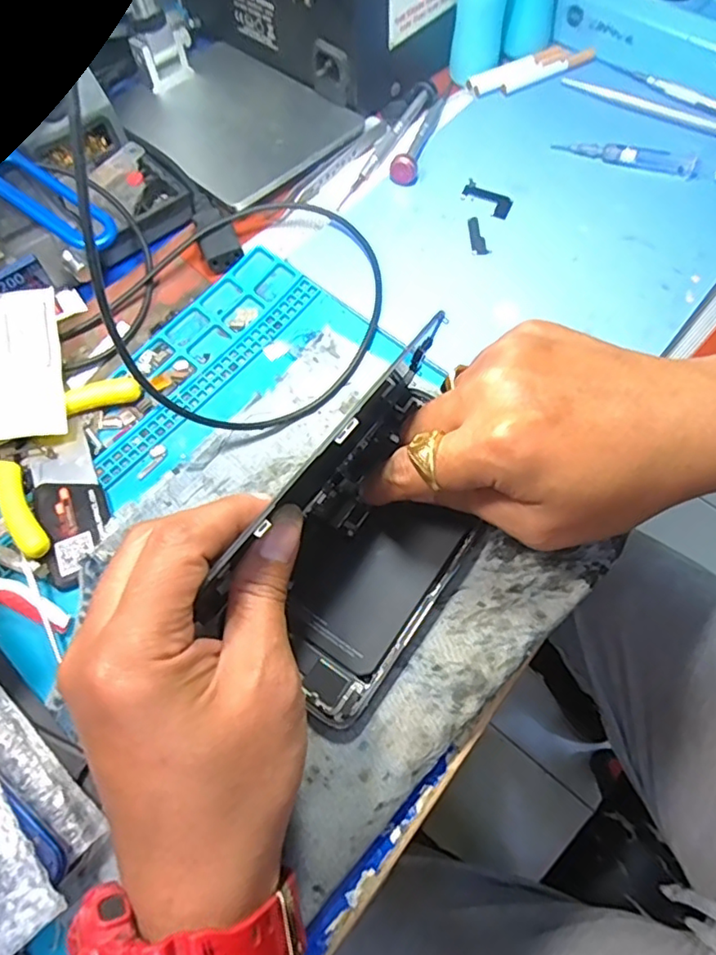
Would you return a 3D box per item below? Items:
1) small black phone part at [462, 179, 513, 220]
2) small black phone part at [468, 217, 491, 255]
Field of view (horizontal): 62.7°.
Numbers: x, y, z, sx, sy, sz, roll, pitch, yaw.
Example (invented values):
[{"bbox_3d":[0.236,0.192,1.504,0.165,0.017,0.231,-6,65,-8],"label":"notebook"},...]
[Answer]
[{"bbox_3d":[0.083,-0.180,0.379,0.034,0.004,0.022,28,69,12],"label":"small black phone part"},{"bbox_3d":[0.074,-0.151,0.365,0.010,0.004,0.030,-5,66,-2],"label":"small black phone part"}]

